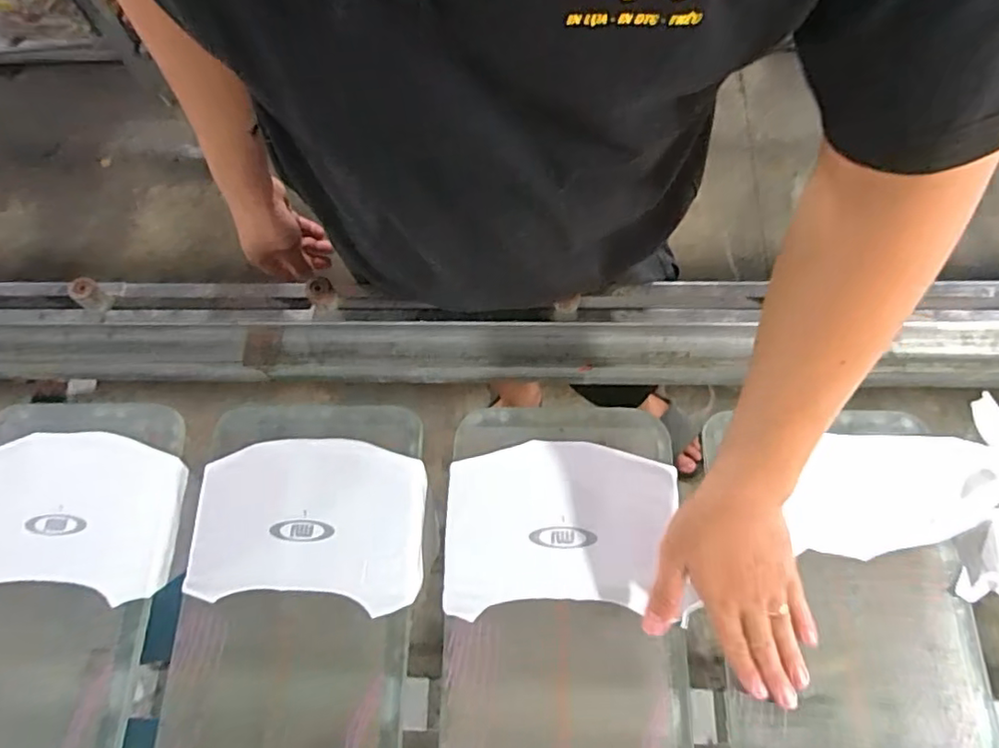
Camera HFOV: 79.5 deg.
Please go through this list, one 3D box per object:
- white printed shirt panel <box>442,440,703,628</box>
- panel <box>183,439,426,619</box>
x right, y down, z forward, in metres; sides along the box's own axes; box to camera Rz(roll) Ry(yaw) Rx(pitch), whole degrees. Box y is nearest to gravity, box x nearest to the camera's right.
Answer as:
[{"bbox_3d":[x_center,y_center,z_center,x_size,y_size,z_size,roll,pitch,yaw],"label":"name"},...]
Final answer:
[{"bbox_3d":[0.053,0.132,0.524,0.200,0.006,0.143,-1,70,7],"label":"white printed shirt panel"},{"bbox_3d":[-0.172,0.132,0.542,0.206,0.016,0.138,3,70,8],"label":"panel"}]

